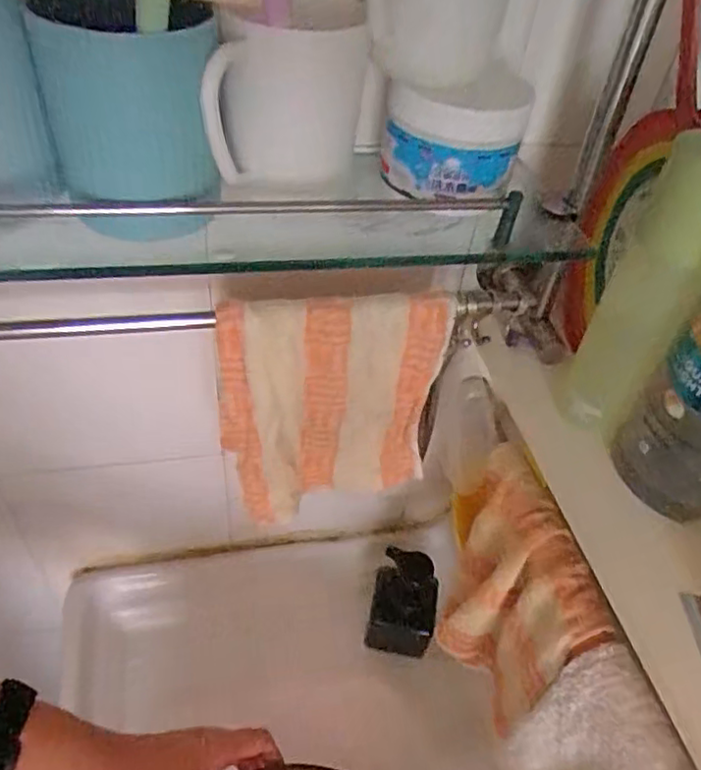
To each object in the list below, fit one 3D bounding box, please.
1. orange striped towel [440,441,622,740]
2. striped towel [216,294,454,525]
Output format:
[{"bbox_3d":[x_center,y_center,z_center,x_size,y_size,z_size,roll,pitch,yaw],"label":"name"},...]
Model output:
[{"bbox_3d":[0.115,0.161,0.485,0.052,0.179,0.157,-12,48,-19],"label":"orange striped towel"},{"bbox_3d":[-0.015,0.023,0.469,0.155,0.194,0.037,-3,46,-10],"label":"striped towel"}]

